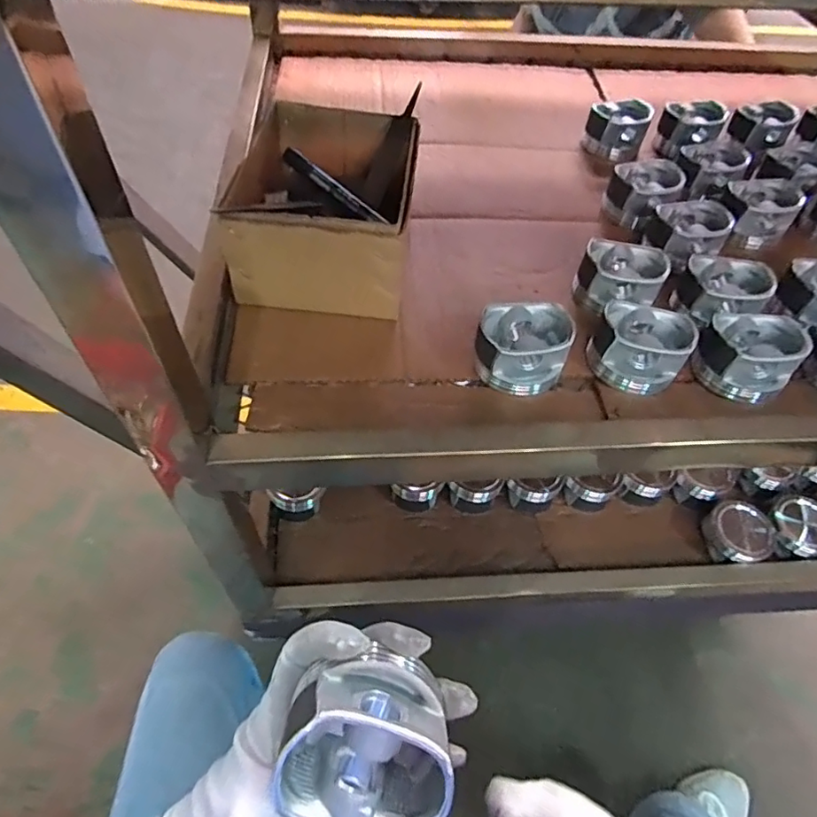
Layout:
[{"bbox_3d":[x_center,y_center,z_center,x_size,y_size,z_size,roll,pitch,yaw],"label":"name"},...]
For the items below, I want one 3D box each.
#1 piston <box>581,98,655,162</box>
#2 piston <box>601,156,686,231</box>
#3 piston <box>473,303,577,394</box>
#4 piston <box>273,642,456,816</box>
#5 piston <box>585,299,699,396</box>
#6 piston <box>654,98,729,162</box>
[{"bbox_3d":[0.269,-0.363,0.722,0.073,0.052,0.073,20,55,12],"label":"piston"},{"bbox_3d":[0.263,-0.244,0.631,0.077,0.047,0.071,24,56,15],"label":"piston"},{"bbox_3d":[0.094,-0.051,0.467,0.073,0.053,0.060,8,53,3],"label":"piston"},{"bbox_3d":[-0.018,0.154,0.261,0.076,0.062,0.069,18,97,-5],"label":"piston"},{"bbox_3d":[0.196,-0.052,0.478,0.074,0.051,0.062,20,55,12],"label":"piston"},{"bbox_3d":[0.363,-0.363,0.724,0.072,0.051,0.072,1,53,-2],"label":"piston"}]

